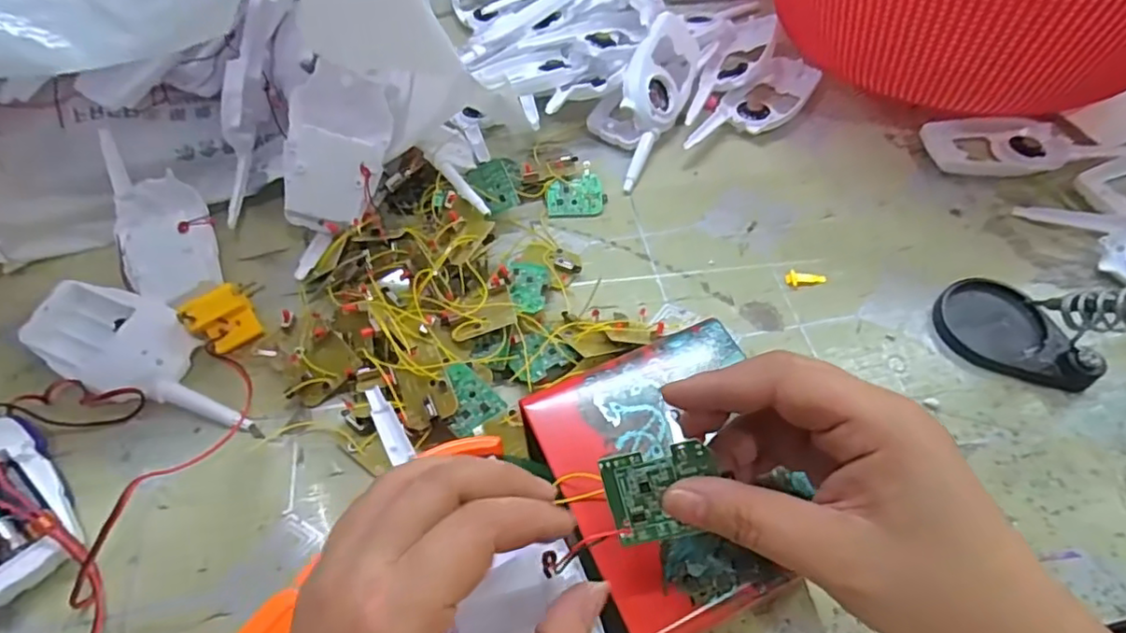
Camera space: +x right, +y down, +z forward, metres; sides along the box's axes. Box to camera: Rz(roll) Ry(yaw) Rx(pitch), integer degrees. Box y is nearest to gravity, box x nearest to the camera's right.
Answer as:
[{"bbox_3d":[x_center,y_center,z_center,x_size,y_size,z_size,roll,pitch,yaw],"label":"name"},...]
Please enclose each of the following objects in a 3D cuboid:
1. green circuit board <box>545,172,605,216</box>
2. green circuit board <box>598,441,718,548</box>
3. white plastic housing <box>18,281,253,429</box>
[{"bbox_3d":[0.009,-0.094,0.478,0.044,0.004,0.034,-6,80,-1],"label":"green circuit board"},{"bbox_3d":[0.036,0.064,0.224,0.040,0.004,0.032,-15,90,11],"label":"green circuit board"},{"bbox_3d":[-0.264,0.026,0.390,0.165,0.028,0.062,23,59,15],"label":"white plastic housing"}]

